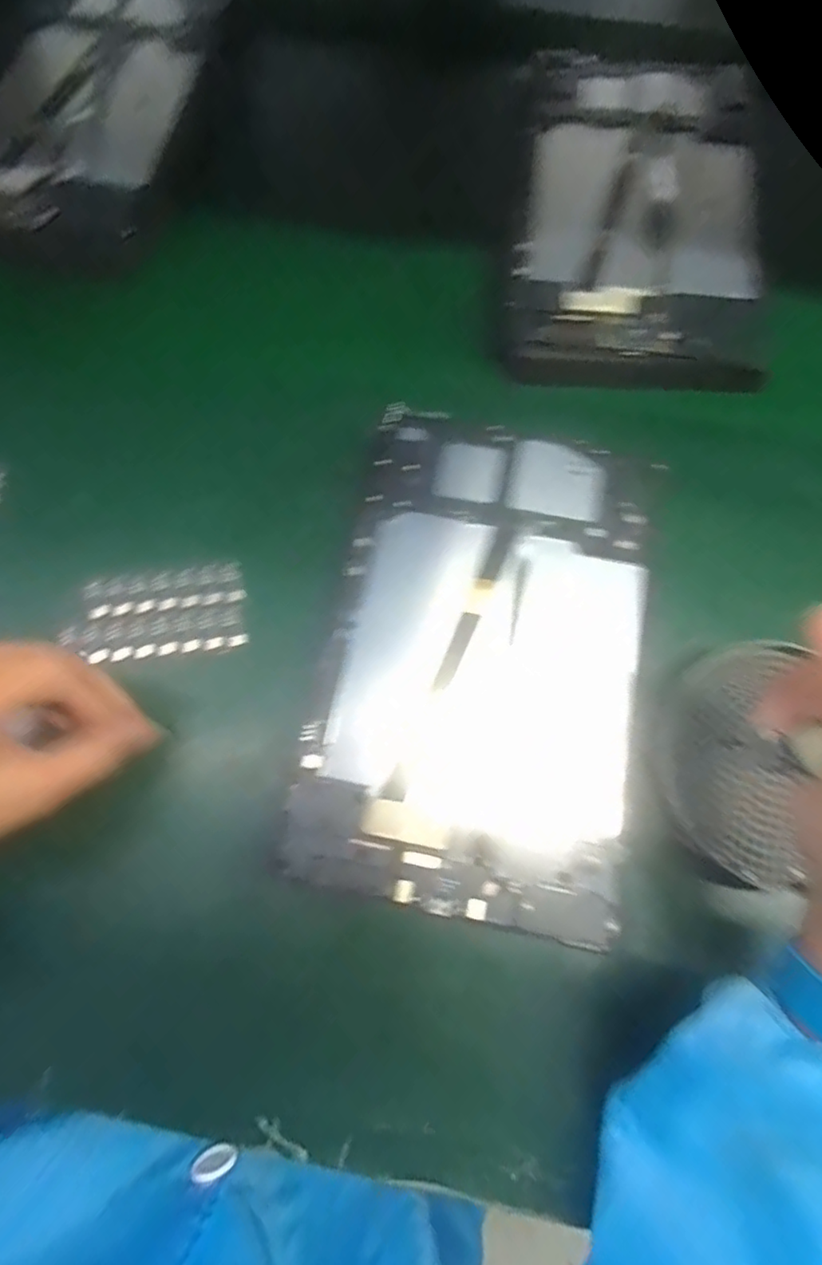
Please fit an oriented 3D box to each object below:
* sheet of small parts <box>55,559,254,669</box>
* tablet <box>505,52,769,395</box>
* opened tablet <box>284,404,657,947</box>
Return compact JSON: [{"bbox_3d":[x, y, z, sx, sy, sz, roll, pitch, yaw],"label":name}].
[{"bbox_3d":[-0.135,-0.010,0.319,0.091,0.004,0.048,-7,73,-2],"label":"sheet of small parts"},{"bbox_3d":[0.142,-0.263,0.377,0.146,0.014,0.247,6,73,2],"label":"tablet"},{"bbox_3d":[0.036,0.008,0.290,0.145,0.014,0.232,12,73,4],"label":"opened tablet"}]

